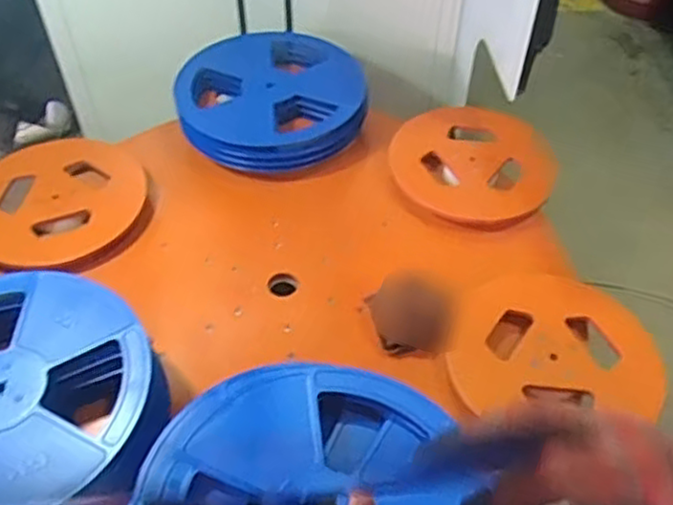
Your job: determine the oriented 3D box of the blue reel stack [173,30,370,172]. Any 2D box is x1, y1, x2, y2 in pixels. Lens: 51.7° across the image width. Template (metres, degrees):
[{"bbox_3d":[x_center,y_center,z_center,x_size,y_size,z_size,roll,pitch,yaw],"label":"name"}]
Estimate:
[{"bbox_3d":[-0.106,-0.267,1.180,0.314,0.078,0.309,8,50,5],"label":"blue reel stack"}]

